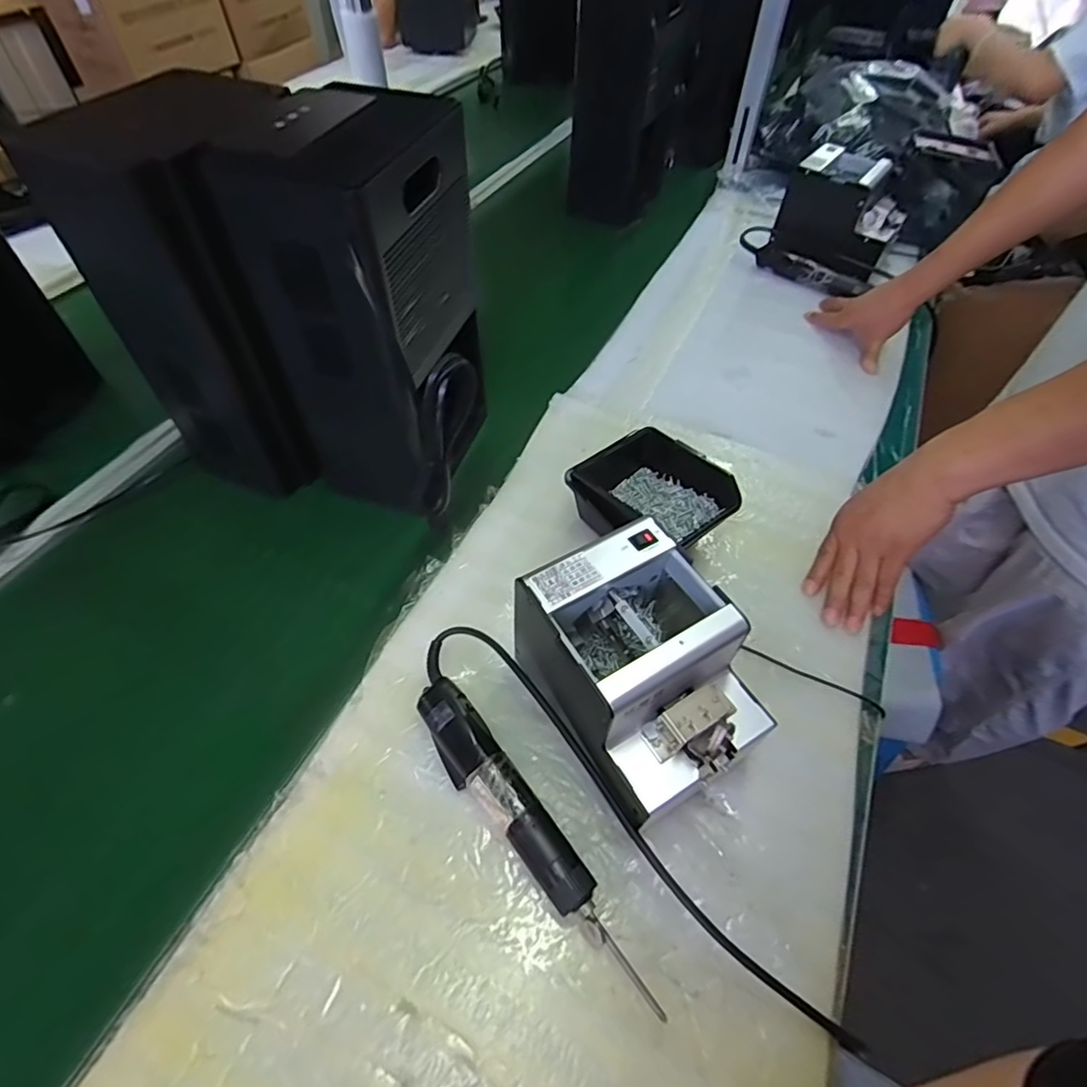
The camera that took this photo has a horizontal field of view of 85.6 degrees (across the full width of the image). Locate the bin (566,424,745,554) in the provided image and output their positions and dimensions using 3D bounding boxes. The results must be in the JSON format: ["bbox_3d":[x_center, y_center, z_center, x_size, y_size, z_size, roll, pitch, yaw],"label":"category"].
[{"bbox_3d":[0.110,-0.041,0.622,0.135,0.077,0.140,-33,61,-23],"label":"bin"}]

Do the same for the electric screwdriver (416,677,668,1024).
[{"bbox_3d":[-0.015,0.215,0.443,0.042,0.035,0.268,-31,60,-22],"label":"electric screwdriver"}]

